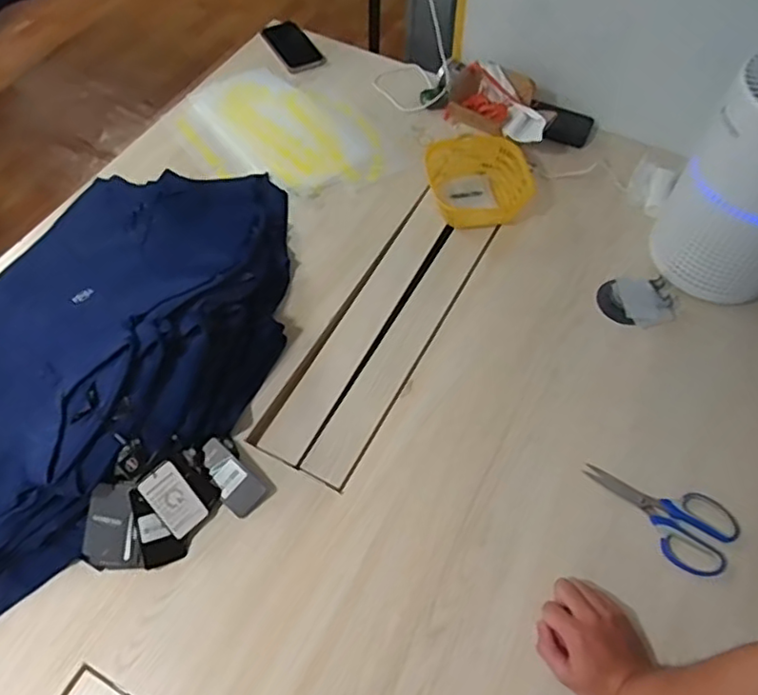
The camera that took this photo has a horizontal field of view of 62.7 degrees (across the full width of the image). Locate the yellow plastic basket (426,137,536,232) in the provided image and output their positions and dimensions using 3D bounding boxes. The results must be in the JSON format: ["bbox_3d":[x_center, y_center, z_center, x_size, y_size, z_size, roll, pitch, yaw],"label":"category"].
[{"bbox_3d":[0.166,-0.289,1.065,0.171,0.071,0.170,1,59,-1],"label":"yellow plastic basket"}]

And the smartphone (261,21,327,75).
[{"bbox_3d":[-0.181,-0.629,1.295,0.087,0.015,0.173,-25,61,-16],"label":"smartphone"}]

